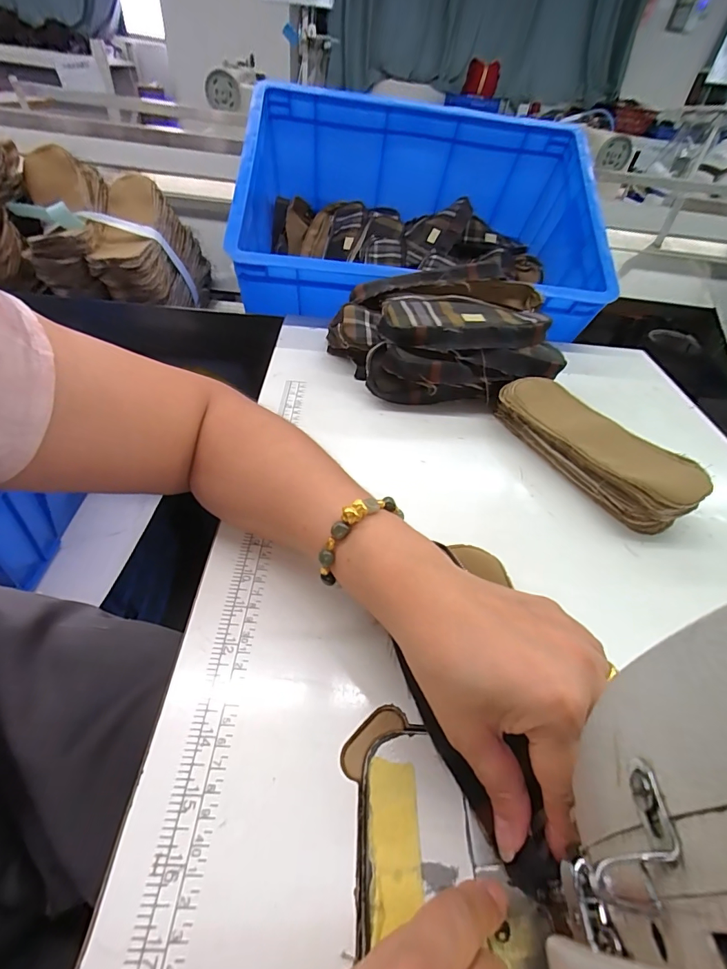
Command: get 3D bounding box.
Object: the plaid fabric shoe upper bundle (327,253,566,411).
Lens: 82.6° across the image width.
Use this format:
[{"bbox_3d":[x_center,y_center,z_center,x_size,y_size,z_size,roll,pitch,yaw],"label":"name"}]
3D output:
[{"bbox_3d":[0.088,-0.173,0.477,0.251,0.094,0.157,1,46,-6],"label":"plaid fabric shoe upper bundle"}]

